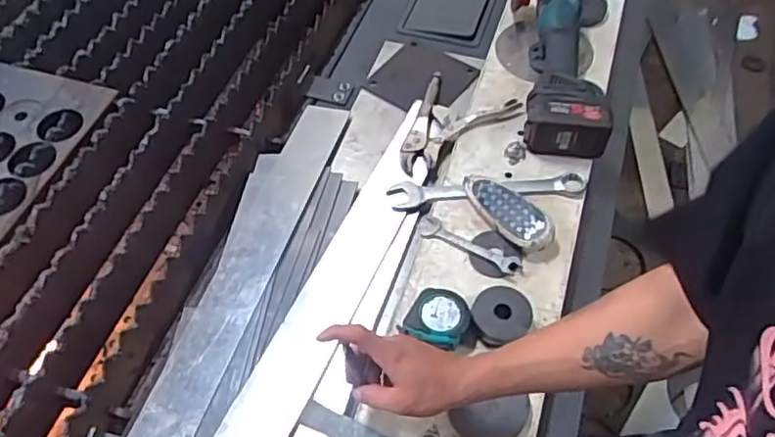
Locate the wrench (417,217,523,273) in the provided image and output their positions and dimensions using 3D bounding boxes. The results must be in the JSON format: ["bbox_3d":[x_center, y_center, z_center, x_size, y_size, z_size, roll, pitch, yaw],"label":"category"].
[{"bbox_3d":[0.111,0.035,0.884,0.155,0.014,0.032,26,59,21],"label":"wrench"}]

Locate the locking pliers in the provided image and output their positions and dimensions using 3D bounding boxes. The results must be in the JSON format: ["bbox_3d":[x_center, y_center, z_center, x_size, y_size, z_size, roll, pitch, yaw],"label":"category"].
[{"bbox_3d":[0.088,-0.164,1.034,0.219,0.033,0.145,-29,57,-17],"label":"locking pliers"}]

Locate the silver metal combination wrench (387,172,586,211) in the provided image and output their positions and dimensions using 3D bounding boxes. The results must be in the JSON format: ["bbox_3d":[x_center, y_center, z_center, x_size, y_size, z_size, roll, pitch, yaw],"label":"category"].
[{"bbox_3d":[0.147,-0.045,0.942,0.284,0.015,0.048,-4,53,0],"label":"silver metal combination wrench"}]

